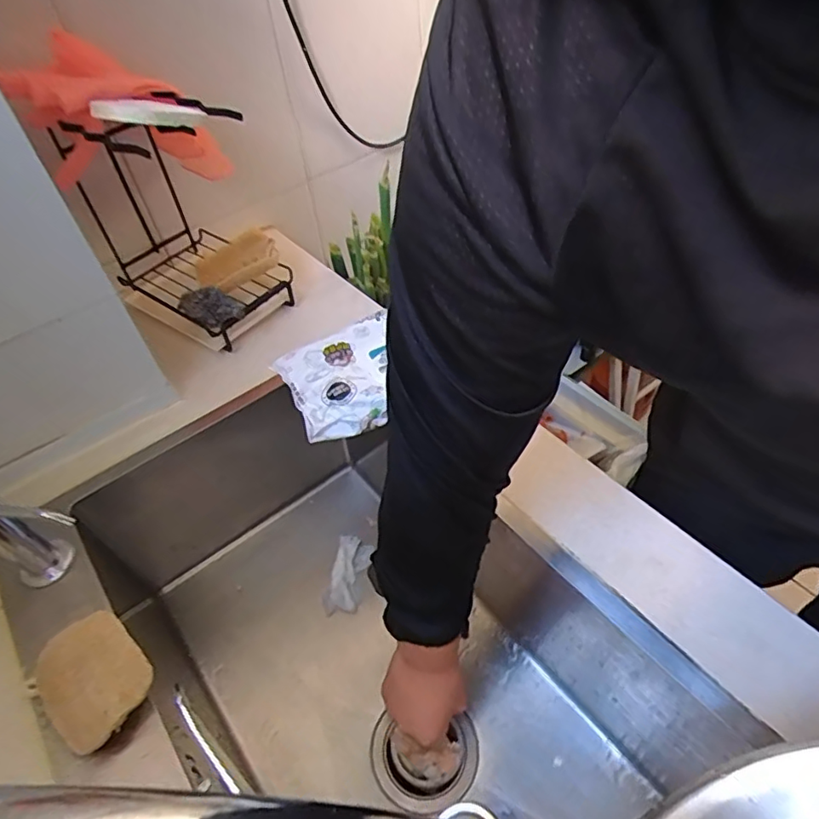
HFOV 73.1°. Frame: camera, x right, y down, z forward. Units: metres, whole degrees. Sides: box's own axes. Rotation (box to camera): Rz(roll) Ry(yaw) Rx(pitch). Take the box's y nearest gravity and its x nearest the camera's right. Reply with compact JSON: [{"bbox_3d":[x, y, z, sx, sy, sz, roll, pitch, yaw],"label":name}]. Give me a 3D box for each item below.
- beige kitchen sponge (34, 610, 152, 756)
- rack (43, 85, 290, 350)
[{"bbox_3d":[-0.241,0.204,0.420,0.092,0.029,0.070,31,58,28],"label":"beige kitchen sponge"},{"bbox_3d":[-0.279,-0.231,0.659,0.211,0.248,0.162,33,59,29],"label":"rack"}]

